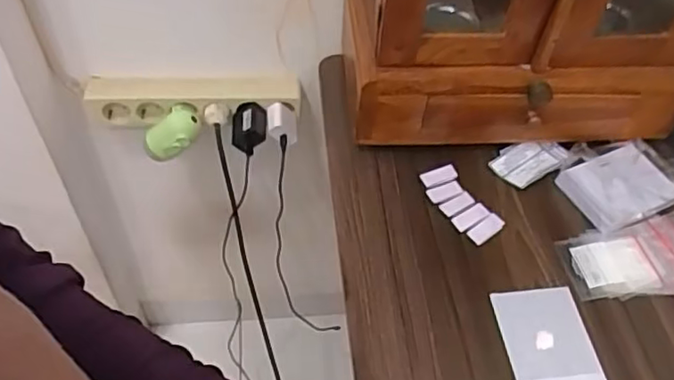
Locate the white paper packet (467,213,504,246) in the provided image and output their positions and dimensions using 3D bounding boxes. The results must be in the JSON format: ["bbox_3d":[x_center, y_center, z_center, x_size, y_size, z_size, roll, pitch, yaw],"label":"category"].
[{"bbox_3d":[0.162,0.043,0.659,0.041,0.008,0.021,-31,58,-26],"label":"white paper packet"}]

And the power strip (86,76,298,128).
[{"bbox_3d":[-0.198,-0.120,0.853,0.289,0.061,0.051,-2,50,-5],"label":"power strip"}]

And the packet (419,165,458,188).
[{"bbox_3d":[0.117,-0.016,0.702,0.044,0.004,0.021,-19,53,-18],"label":"packet"}]

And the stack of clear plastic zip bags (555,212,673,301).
[{"bbox_3d":[0.311,0.074,0.634,0.140,0.024,0.084,-8,51,-10],"label":"stack of clear plastic zip bags"}]

